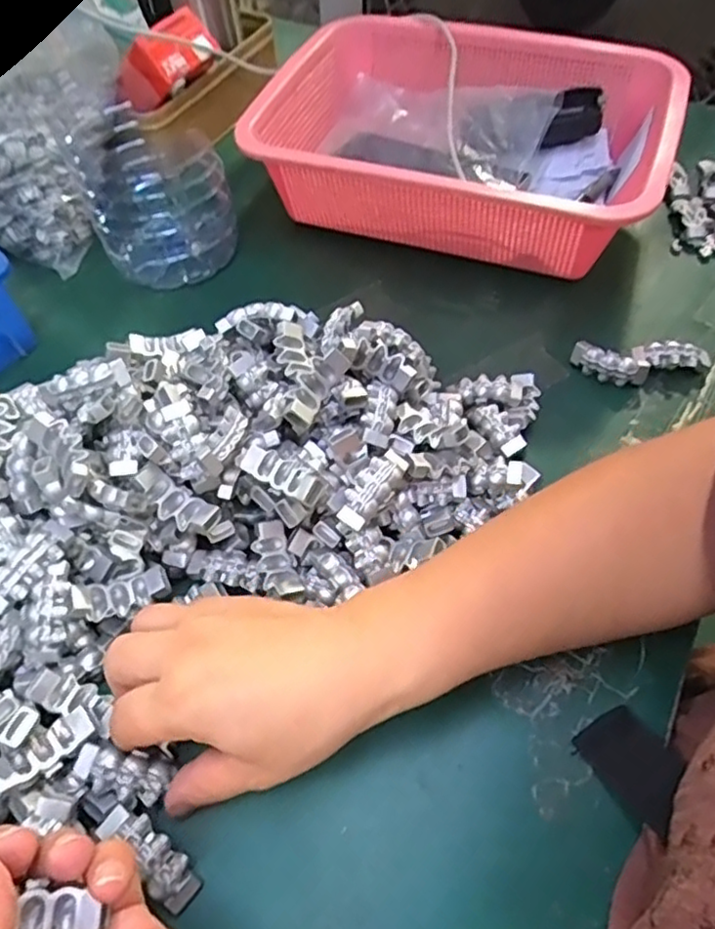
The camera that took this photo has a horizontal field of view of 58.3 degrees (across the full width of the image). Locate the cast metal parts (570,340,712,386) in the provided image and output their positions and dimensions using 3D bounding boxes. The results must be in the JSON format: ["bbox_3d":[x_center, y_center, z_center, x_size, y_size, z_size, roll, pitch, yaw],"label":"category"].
[{"bbox_3d":[0.188,-0.068,0.424,0.085,0.019,0.027,-2,56,1],"label":"cast metal parts"}]

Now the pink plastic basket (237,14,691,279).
[{"bbox_3d":[0.085,-0.255,0.514,0.294,0.091,0.227,17,59,13],"label":"pink plastic basket"}]

